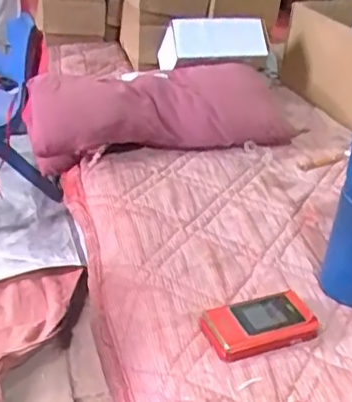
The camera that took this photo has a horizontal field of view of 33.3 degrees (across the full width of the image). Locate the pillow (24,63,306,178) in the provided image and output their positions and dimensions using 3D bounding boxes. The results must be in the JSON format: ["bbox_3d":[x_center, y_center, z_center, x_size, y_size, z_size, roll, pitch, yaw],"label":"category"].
[{"bbox_3d":[-0.027,-0.143,0.927,0.402,0.102,0.180,-8,34,-19],"label":"pillow"}]

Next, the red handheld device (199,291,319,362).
[{"bbox_3d":[0.082,0.115,0.554,0.106,0.023,0.052,-10,34,-21],"label":"red handheld device"}]

